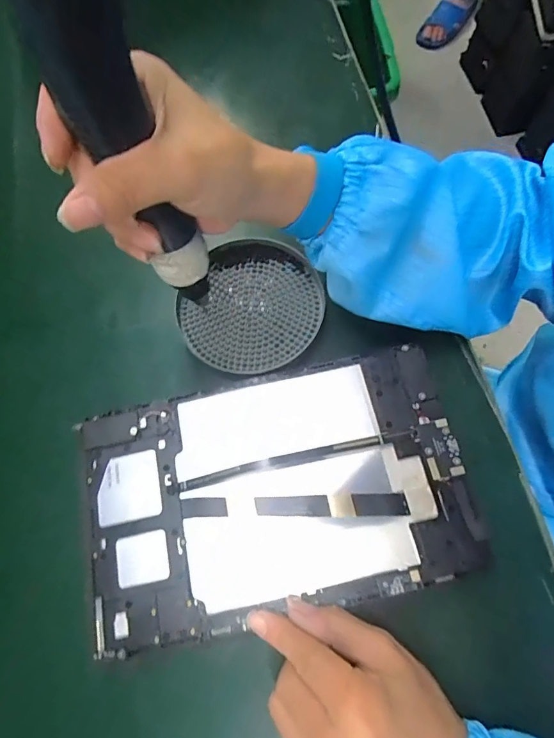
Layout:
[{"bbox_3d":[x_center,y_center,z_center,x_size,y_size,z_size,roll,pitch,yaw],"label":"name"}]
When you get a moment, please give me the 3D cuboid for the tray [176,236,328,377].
[{"bbox_3d":[-0.019,-0.051,0.332,0.105,0.012,0.110,32,75,12],"label":"tray"}]

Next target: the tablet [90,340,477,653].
[{"bbox_3d":[-0.003,0.074,0.269,0.232,0.015,0.141,-12,71,-2],"label":"tablet"}]

